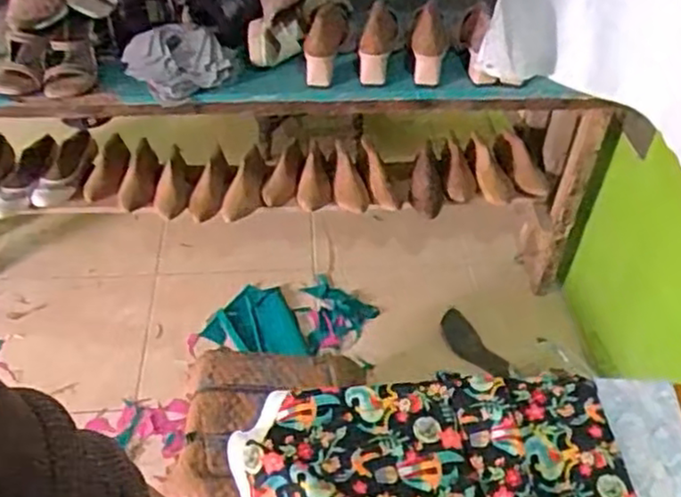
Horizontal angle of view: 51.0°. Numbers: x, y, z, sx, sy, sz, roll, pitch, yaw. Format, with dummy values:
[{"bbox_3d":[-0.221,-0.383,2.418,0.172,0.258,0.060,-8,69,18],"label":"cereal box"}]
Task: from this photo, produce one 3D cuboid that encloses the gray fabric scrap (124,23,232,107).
[{"bbox_3d":[-0.301,-0.346,1.326,0.181,0.085,0.130,-21,49,-22],"label":"gray fabric scrap"}]

